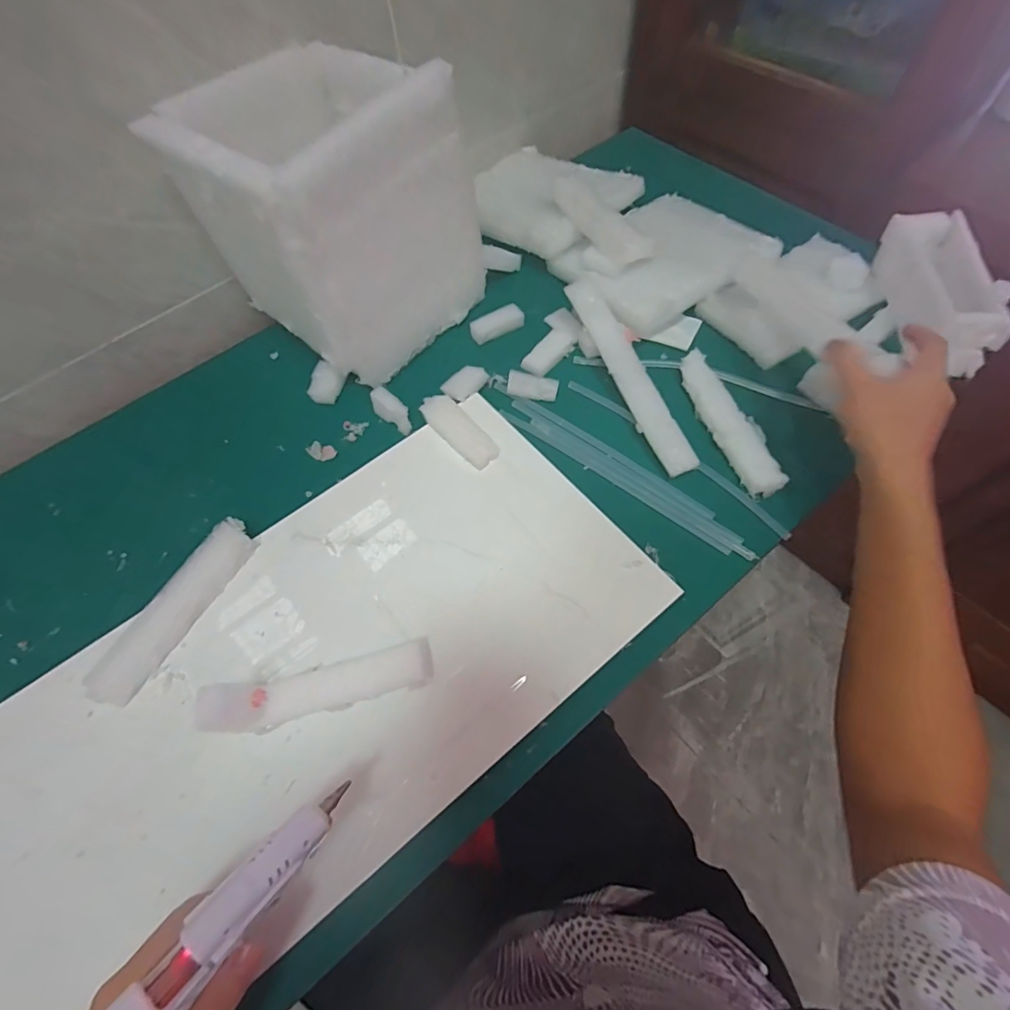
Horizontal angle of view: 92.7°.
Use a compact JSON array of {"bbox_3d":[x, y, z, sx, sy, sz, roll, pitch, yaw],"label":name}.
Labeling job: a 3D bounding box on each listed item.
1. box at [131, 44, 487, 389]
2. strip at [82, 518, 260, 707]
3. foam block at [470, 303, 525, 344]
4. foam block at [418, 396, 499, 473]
[{"bbox_3d":[-0.176,-0.297,0.512,0.214,0.232,0.207,33,68,20],"label":"box"},{"bbox_3d":[-0.290,0.090,0.428,0.035,0.026,0.171,23,65,16],"label":"strip"},{"bbox_3d":[-0.010,-0.217,0.576,0.067,0.023,0.021,-30,63,-12],"label":"foam block"},{"bbox_3d":[-0.048,-0.079,0.508,0.035,0.013,0.101,-39,66,-16],"label":"foam block"}]

